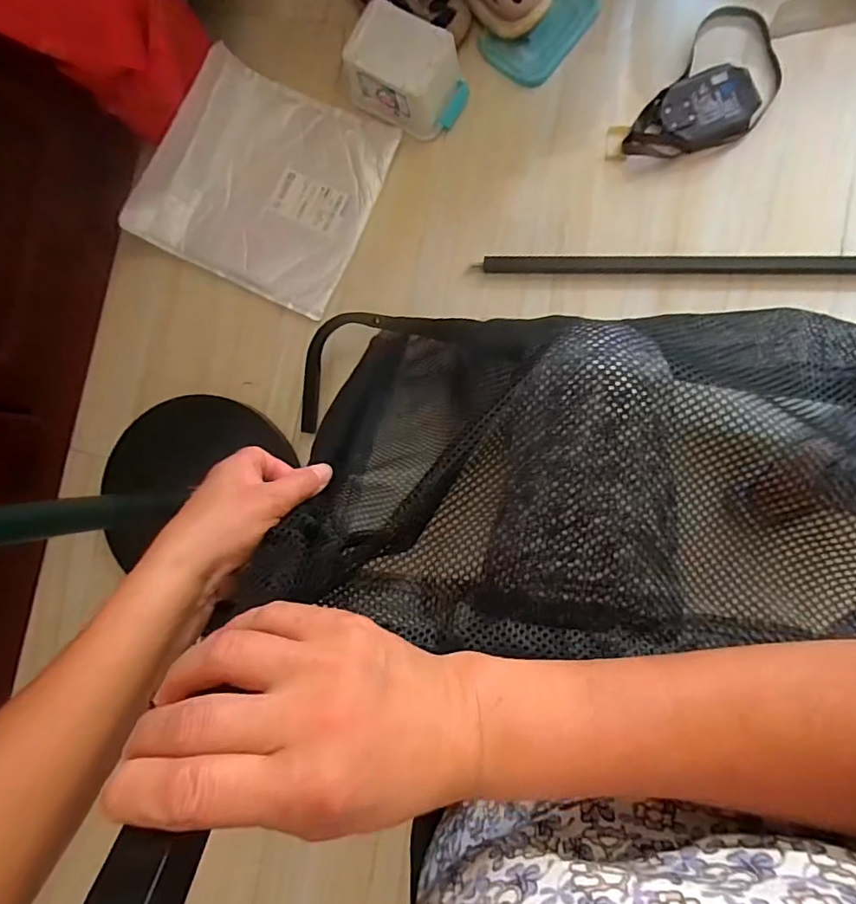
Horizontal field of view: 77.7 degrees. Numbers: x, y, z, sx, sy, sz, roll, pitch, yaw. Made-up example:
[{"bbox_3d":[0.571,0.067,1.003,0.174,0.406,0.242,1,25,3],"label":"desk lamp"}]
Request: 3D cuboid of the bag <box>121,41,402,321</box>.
[{"bbox_3d":[-0.275,-0.441,0.862,0.367,0.055,0.328,26,92,8],"label":"bag"}]

